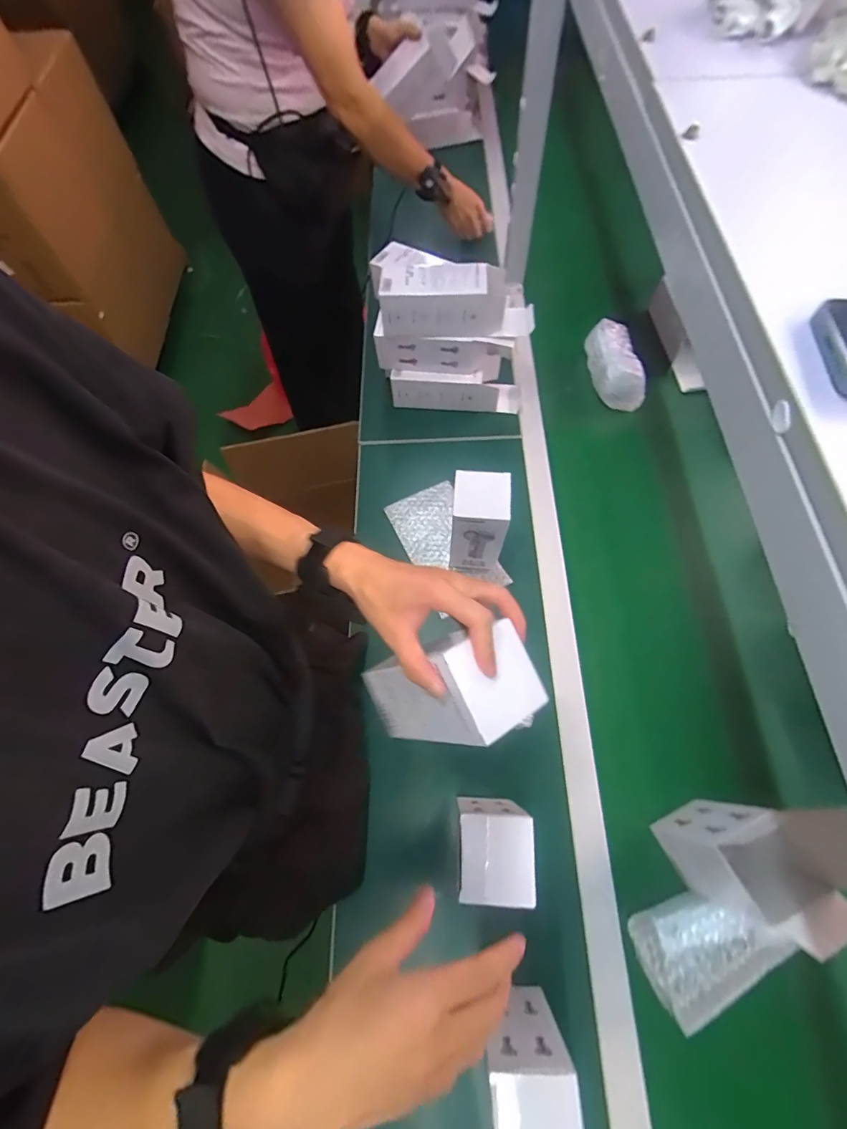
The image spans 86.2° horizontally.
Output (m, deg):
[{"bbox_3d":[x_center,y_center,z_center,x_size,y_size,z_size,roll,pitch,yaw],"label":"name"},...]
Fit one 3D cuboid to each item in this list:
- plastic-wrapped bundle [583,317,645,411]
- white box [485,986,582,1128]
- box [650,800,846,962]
[{"bbox_3d":[0.360,-0.384,0.864,0.076,0.084,0.178,-7,66,0],"label":"plastic-wrapped bundle"},{"bbox_3d":[0.090,0.459,0.404,0.069,0.138,0.072,-2,66,2],"label":"white box"},{"bbox_3d":[0.339,0.307,0.471,0.095,0.219,0.098,-31,68,-11],"label":"box"}]

